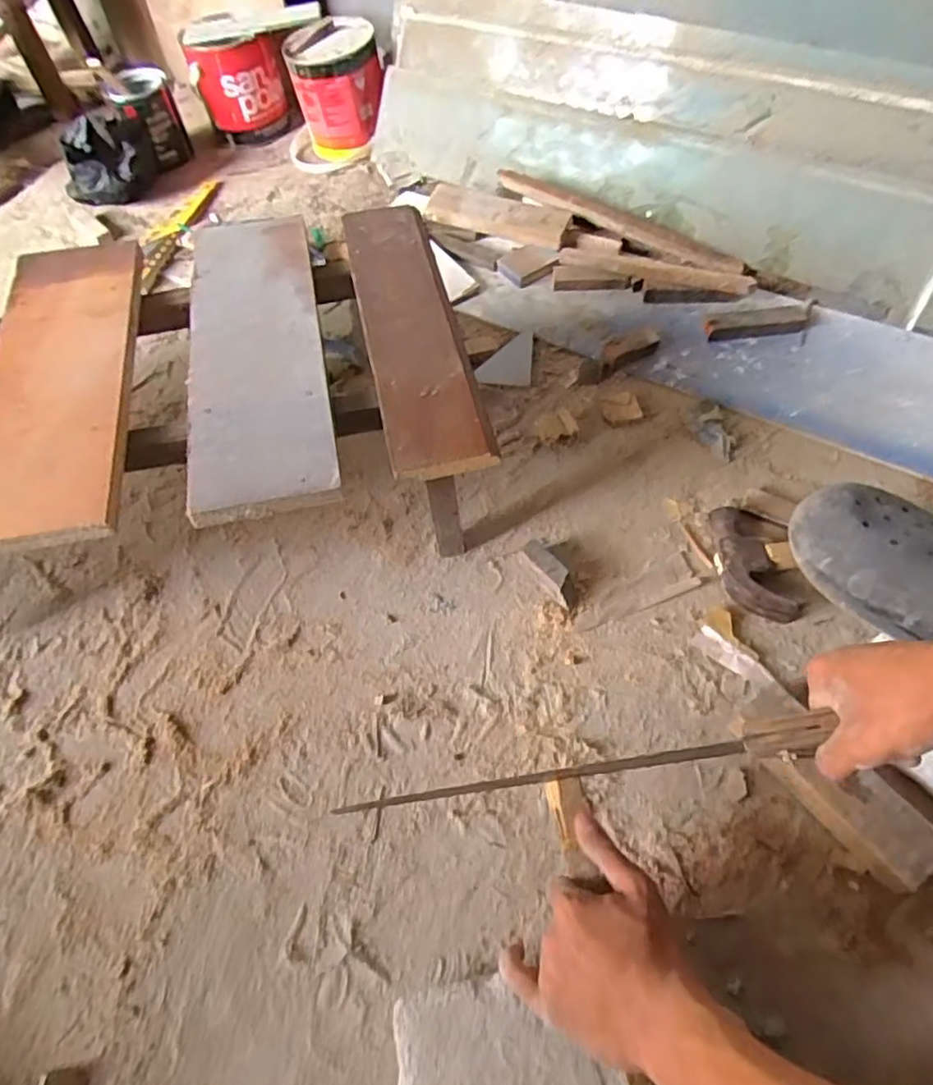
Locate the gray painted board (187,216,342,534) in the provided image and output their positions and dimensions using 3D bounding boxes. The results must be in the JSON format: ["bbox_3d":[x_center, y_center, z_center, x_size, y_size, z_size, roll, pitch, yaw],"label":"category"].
[{"bbox_3d":[-0.182,-0.171,0.549,0.108,0.017,0.347,-12,59,-3],"label":"gray painted board"}]

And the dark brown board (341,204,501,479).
[{"bbox_3d":[-0.051,-0.197,0.570,0.083,0.017,0.340,-13,59,-3],"label":"dark brown board"}]

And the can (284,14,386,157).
[{"bbox_3d":[-0.215,-0.766,1.095,0.150,0.174,0.151,-11,59,-2],"label":"can"}]

